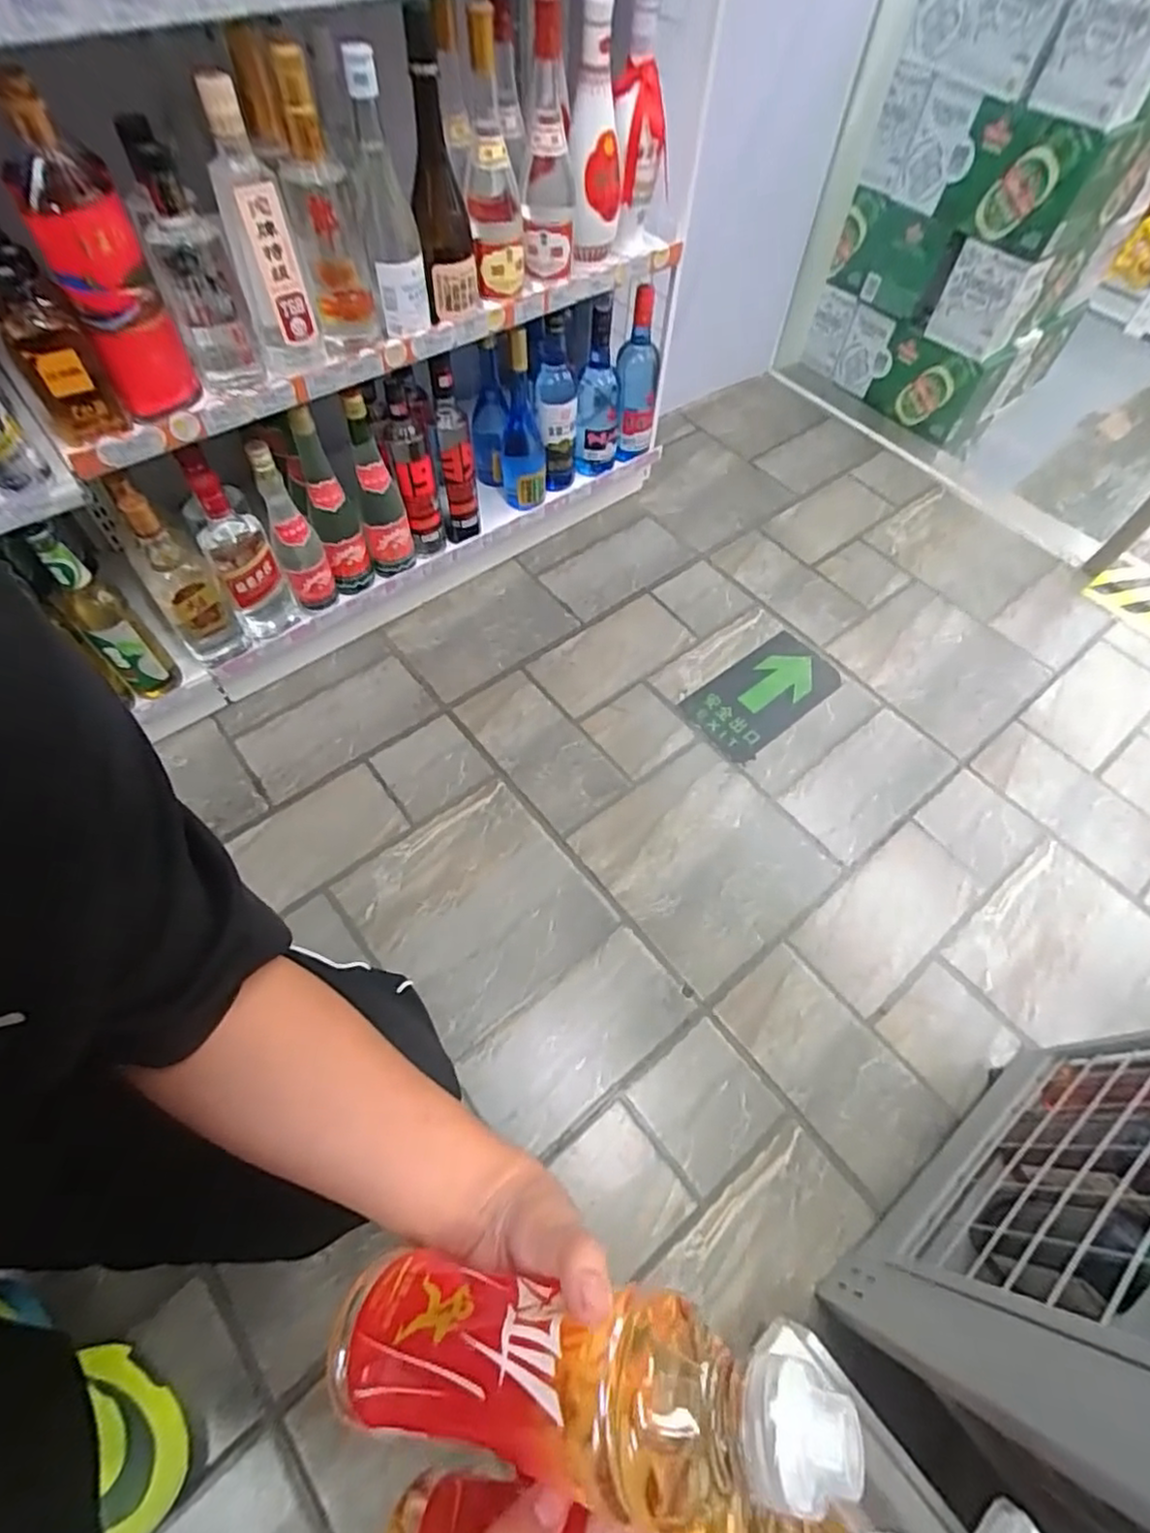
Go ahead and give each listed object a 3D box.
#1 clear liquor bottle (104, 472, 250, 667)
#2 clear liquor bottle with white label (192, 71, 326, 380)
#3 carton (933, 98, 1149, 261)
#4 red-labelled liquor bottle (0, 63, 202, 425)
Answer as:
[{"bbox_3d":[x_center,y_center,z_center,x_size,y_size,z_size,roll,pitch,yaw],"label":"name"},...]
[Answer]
[{"bbox_3d":[-0.530,-0.250,0.864,0.080,0.255,0.095,-33,67,-21],"label":"clear liquor bottle"},{"bbox_3d":[-0.334,-0.560,0.686,0.064,0.243,0.064,-17,62,-14],"label":"clear liquor bottle with white label"},{"bbox_3d":[0.928,-1.145,1.232,0.373,0.182,0.243,-36,68,-22],"label":"carton"},{"bbox_3d":[-0.455,-0.477,0.628,0.084,0.259,0.075,-28,65,-19],"label":"red-labelled liquor bottle"}]

